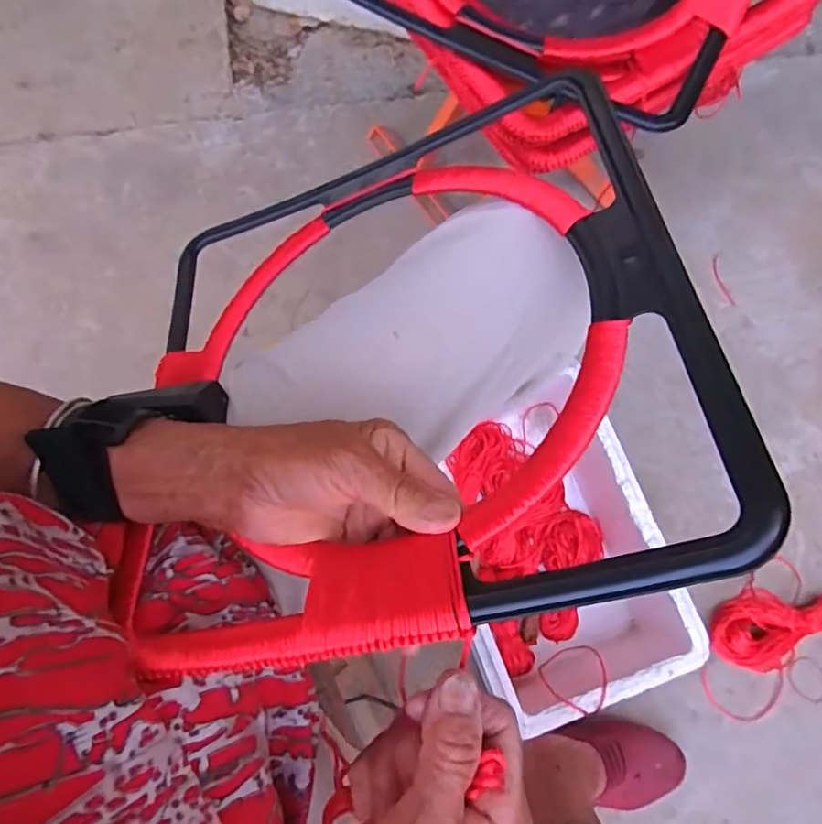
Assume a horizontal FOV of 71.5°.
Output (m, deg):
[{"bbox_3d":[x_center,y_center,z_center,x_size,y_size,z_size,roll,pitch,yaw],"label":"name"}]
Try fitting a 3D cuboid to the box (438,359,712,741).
[{"bbox_3d":[0.160,0.146,0.640,0.216,0.130,0.305,-18,79,-4],"label":"box"}]

